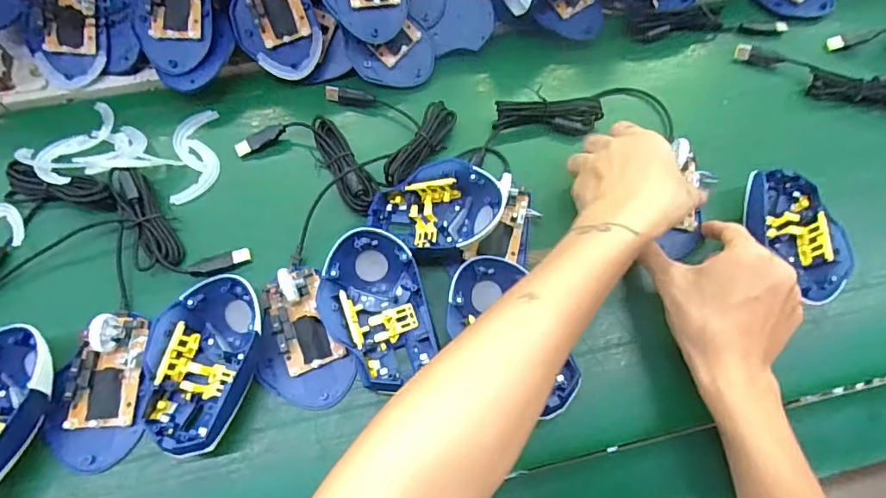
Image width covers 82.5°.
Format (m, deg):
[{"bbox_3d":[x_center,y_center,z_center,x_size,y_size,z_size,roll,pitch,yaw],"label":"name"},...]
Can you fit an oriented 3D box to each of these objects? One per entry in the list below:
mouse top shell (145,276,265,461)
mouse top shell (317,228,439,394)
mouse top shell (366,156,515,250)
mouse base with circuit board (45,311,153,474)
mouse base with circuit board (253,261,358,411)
[{"bbox_3d":[-0.171,0.084,0.363,0.078,0.038,0.122,3,65,-1],"label":"mouse top shell"},{"bbox_3d":[-0.052,0.044,0.380,0.075,0.041,0.110,-14,66,-9],"label":"mouse top shell"},{"bbox_3d":[-0.005,-0.033,0.405,0.113,0.049,0.073,4,65,-1],"label":"mouse top shell"},{"bbox_3d":[-0.246,0.099,0.361,0.063,0.032,0.108,7,65,0],"label":"mouse base with circuit board"},{"bbox_3d":[-0.111,0.066,0.375,0.065,0.022,0.105,-23,68,-13],"label":"mouse base with circuit board"}]

